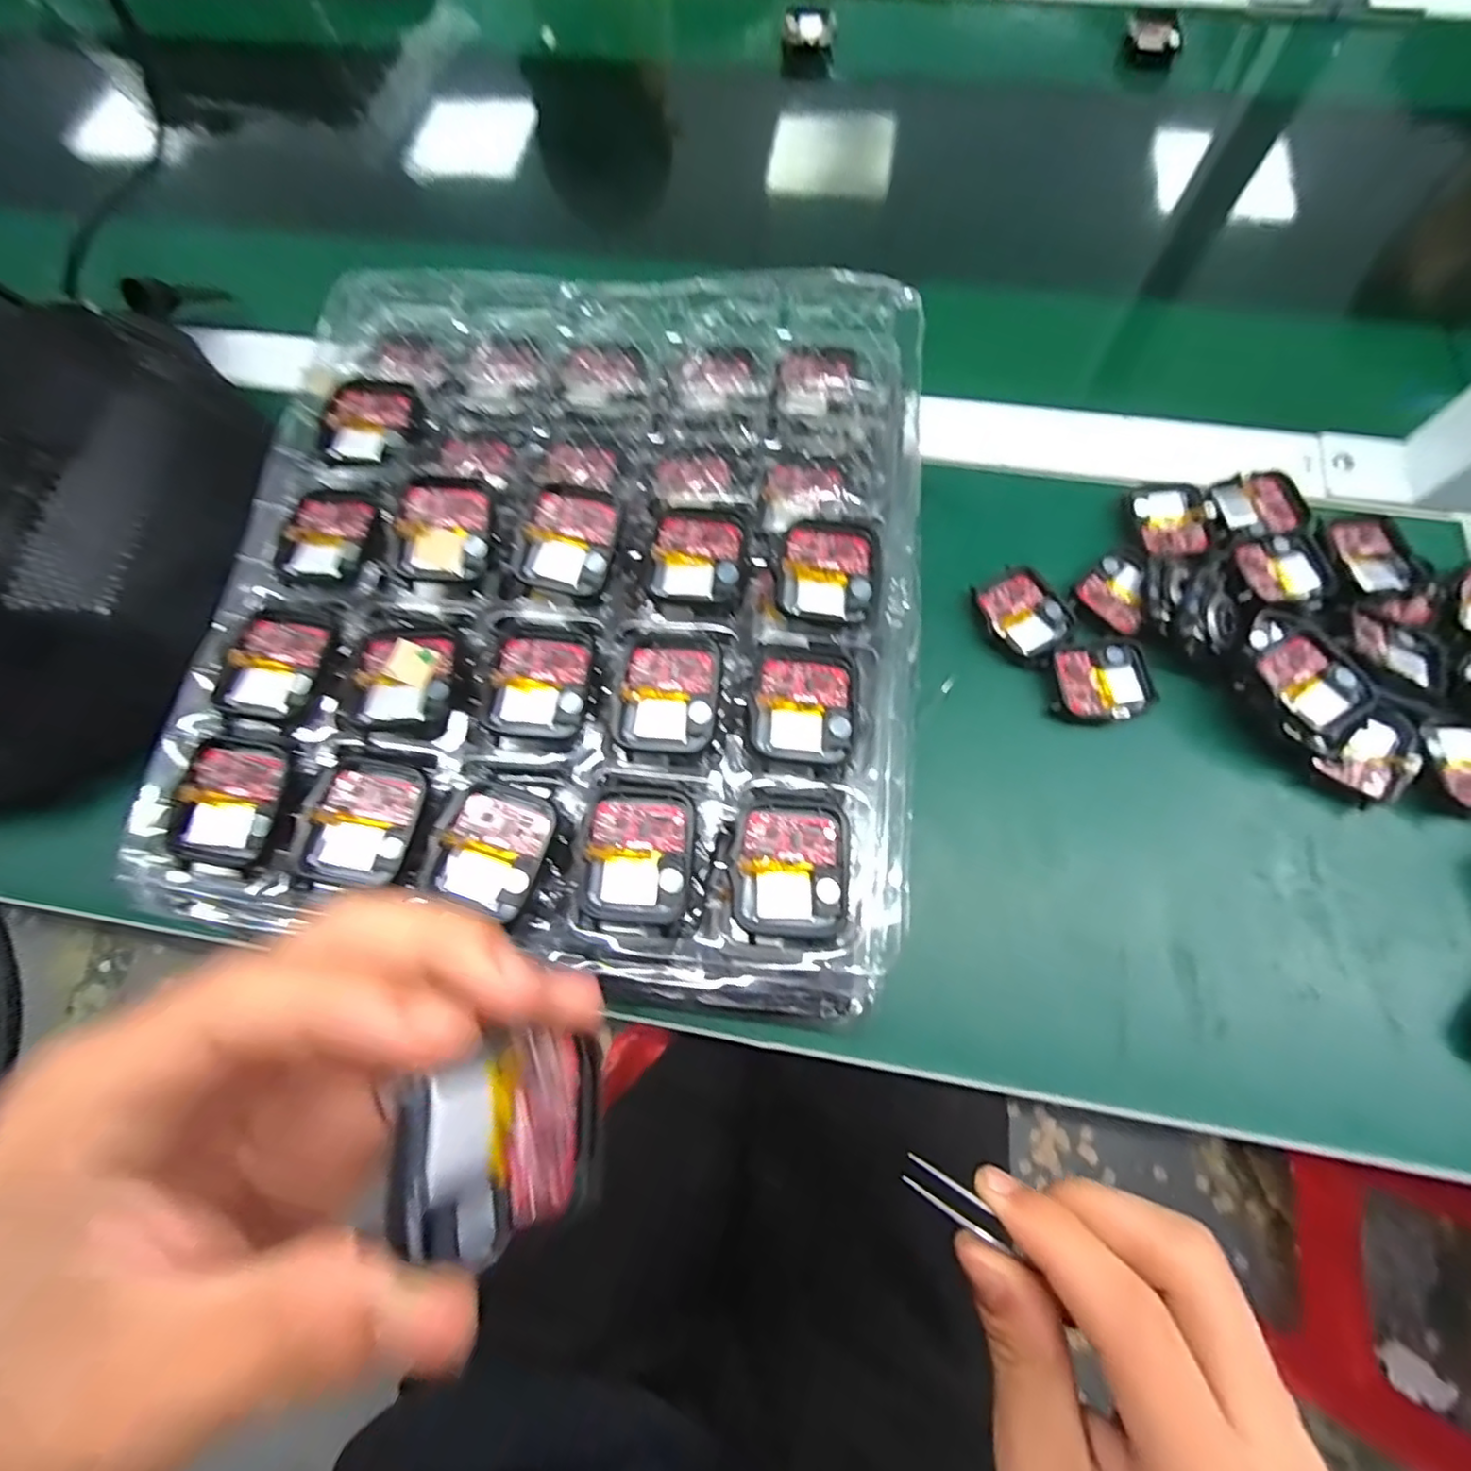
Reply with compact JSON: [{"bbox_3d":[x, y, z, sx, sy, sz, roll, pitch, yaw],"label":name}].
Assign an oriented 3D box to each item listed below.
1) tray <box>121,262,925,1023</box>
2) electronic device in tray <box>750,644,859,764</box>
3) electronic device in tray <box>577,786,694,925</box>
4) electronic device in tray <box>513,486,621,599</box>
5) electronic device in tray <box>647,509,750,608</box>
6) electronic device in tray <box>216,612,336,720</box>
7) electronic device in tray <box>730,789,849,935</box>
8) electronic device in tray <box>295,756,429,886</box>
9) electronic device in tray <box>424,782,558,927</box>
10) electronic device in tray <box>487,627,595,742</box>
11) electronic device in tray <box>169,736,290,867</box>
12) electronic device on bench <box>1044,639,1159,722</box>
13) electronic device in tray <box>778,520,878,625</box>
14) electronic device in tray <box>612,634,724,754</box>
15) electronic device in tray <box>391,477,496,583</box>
[{"bbox_3d":[-0.063,-0.064,0.250,0.263,0.031,0.290,7,72,4],"label":"tray"},{"bbox_3d":[0.024,-0.011,0.223,0.036,0.006,0.041,6,72,4],"label":"electronic device in tray"},{"bbox_3d":[-0.032,0.039,0.209,0.034,0.010,0.042,6,72,4],"label":"electronic device in tray"},{"bbox_3d":[-0.063,-0.075,0.243,0.035,0.004,0.040,16,91,6],"label":"electronic device in tray"},{"bbox_3d":[-0.014,-0.068,0.240,0.036,0.004,0.040,7,72,4],"label":"electronic device in tray"},{"bbox_3d":[-0.168,-0.026,0.231,0.035,0.006,0.040,11,72,5],"label":"electronic device in tray"},{"bbox_3d":[0.018,0.041,0.207,0.036,0.009,0.045,2,71,2],"label":"electronic device in tray"},{"bbox_3d":[-0.126,0.030,0.217,0.035,0.009,0.042,13,72,6],"label":"electronic device in tray"},{"bbox_3d":[-0.080,0.037,0.208,0.035,0.004,0.040,18,73,7],"label":"electronic device in tray"},{"bbox_3d":[-0.070,-0.020,0.229,0.034,0.006,0.040,7,72,4],"label":"electronic device in tray"},{"bbox_3d":[-0.173,0.024,0.219,0.033,0.015,0.042,14,72,6],"label":"electronic device in tray"},{"bbox_3d":[0.168,-0.024,0.290,0.046,0.007,0.038,-5,71,0],"label":"electronic device on bench"},{"bbox_3d":[0.035,-0.063,0.237,0.035,0.004,0.038,7,72,4],"label":"electronic device in tray"},{"bbox_3d":[-0.024,-0.016,0.223,0.036,0.005,0.042,7,72,4],"label":"electronic device in tray"},{"bbox_3d":[-0.113,-0.081,0.246,0.035,0.011,0.041,2,71,2],"label":"electronic device in tray"}]

